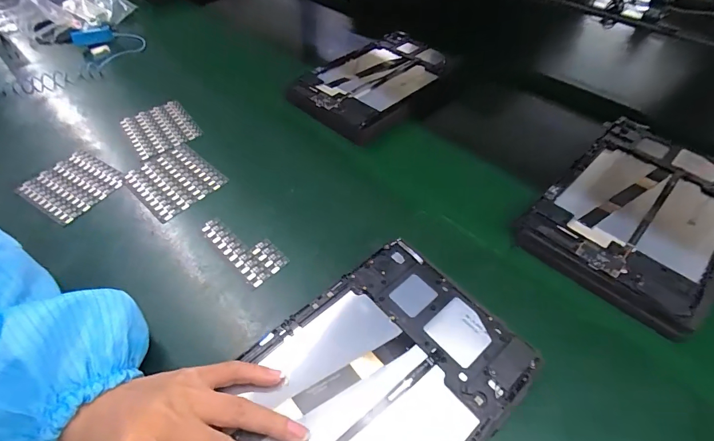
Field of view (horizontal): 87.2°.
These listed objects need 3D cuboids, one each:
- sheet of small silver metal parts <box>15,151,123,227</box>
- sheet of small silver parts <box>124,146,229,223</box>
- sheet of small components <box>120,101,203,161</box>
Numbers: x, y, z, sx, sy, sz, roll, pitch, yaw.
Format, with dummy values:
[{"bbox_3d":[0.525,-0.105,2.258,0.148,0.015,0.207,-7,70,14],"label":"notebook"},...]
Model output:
[{"bbox_3d":[-0.326,-0.041,0.433,0.095,0.010,0.081,24,54,21],"label":"sheet of small silver metal parts"},{"bbox_3d":[-0.210,-0.046,0.432,0.093,0.008,0.081,35,58,28],"label":"sheet of small silver parts"},{"bbox_3d":[-0.257,-0.121,0.493,0.080,0.006,0.094,-32,59,-20],"label":"sheet of small components"}]

